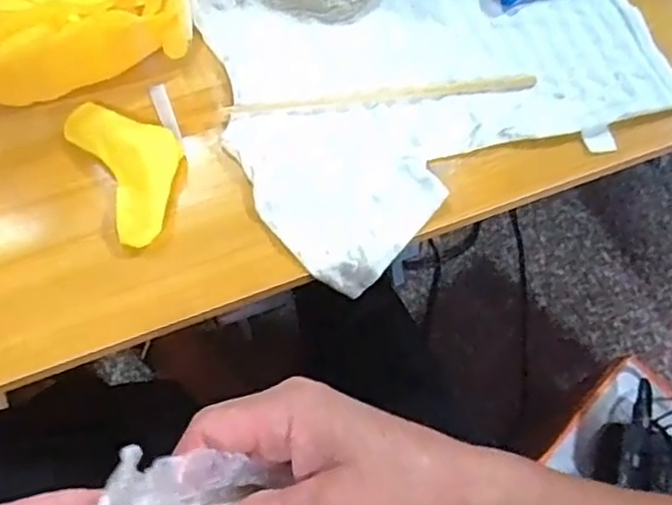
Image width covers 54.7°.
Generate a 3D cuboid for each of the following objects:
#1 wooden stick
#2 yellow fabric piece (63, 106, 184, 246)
[{"bbox_3d":[0.036,-0.113,0.462,0.218,0.006,0.009,-6,67,-6],"label":"wooden stick"},{"bbox_3d":[-0.132,-0.062,0.423,0.059,0.024,0.106,-29,71,-14],"label":"yellow fabric piece"}]

